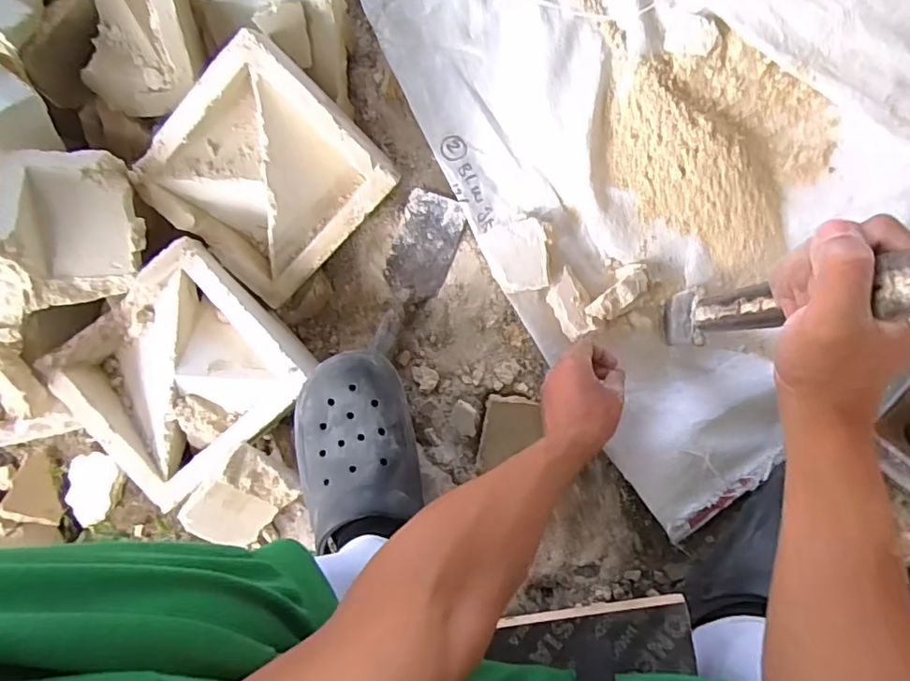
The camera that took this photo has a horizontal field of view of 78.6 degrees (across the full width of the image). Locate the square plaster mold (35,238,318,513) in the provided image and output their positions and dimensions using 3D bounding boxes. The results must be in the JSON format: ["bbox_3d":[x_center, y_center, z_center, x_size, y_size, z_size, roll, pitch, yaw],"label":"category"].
[{"bbox_3d":[-0.284,0.037,0.576,0.210,0.061,0.203,-41,82,3],"label":"square plaster mold"}]

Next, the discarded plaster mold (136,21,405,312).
[{"bbox_3d":[-0.197,-0.173,0.590,0.199,0.052,0.193,-43,107,13],"label":"discarded plaster mold"}]

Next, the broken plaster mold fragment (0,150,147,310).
[{"bbox_3d":[-0.361,-0.104,0.526,0.114,0.044,0.141,-13,110,-30],"label":"broken plaster mold fragment"}]

